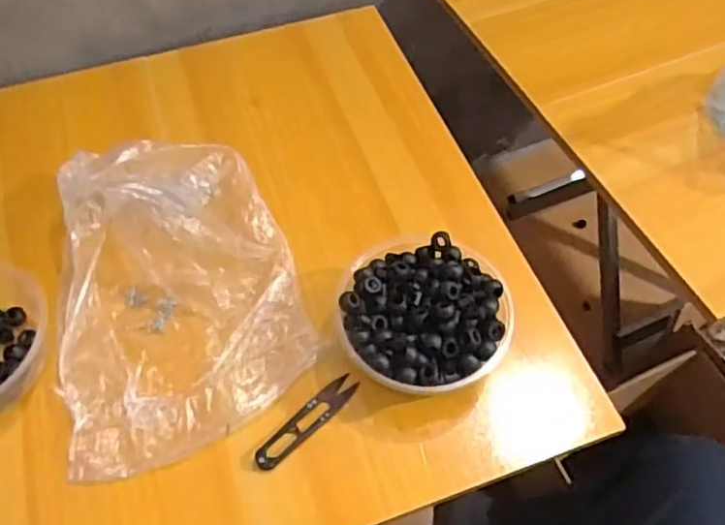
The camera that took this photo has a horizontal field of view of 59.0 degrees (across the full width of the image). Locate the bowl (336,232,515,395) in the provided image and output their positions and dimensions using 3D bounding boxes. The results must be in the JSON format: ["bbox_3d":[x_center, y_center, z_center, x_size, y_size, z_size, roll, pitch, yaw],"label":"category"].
[{"bbox_3d":[0.048,0.044,0.543,0.147,0.068,0.139,0,57,0],"label":"bowl"}]

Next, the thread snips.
[{"bbox_3d":[-0.046,0.131,0.529,0.103,0.005,0.022,-37,64,-22],"label":"thread snips"}]

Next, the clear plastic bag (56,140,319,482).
[{"bbox_3d":[-0.168,0.015,0.569,0.212,0.067,0.296,-14,58,-9],"label":"clear plastic bag"}]

